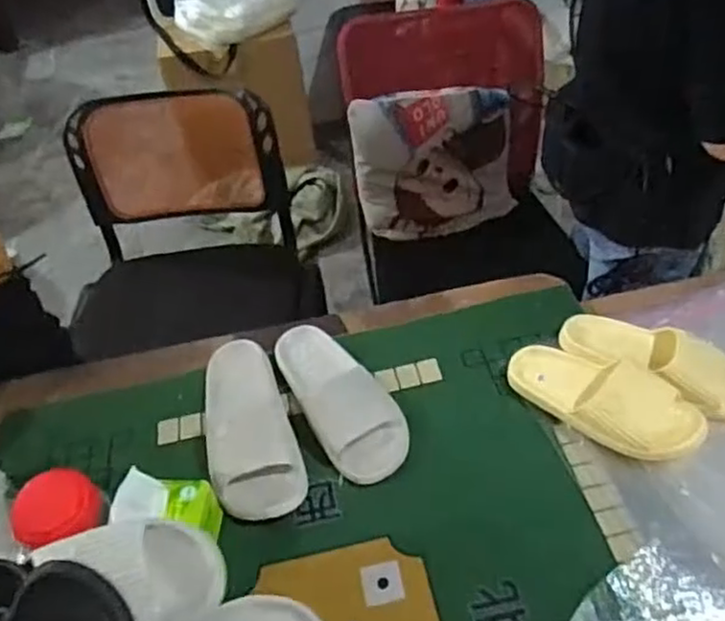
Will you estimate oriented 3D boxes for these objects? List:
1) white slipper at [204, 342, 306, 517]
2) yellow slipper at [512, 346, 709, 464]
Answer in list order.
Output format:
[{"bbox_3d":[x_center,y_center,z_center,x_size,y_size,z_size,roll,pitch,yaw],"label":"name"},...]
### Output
[{"bbox_3d":[-0.151,0.145,0.887,0.113,0.068,0.260,-17,46,-9],"label":"white slipper"},{"bbox_3d":[0.296,0.108,0.843,0.097,0.069,0.231,-39,40,-28],"label":"yellow slipper"}]

